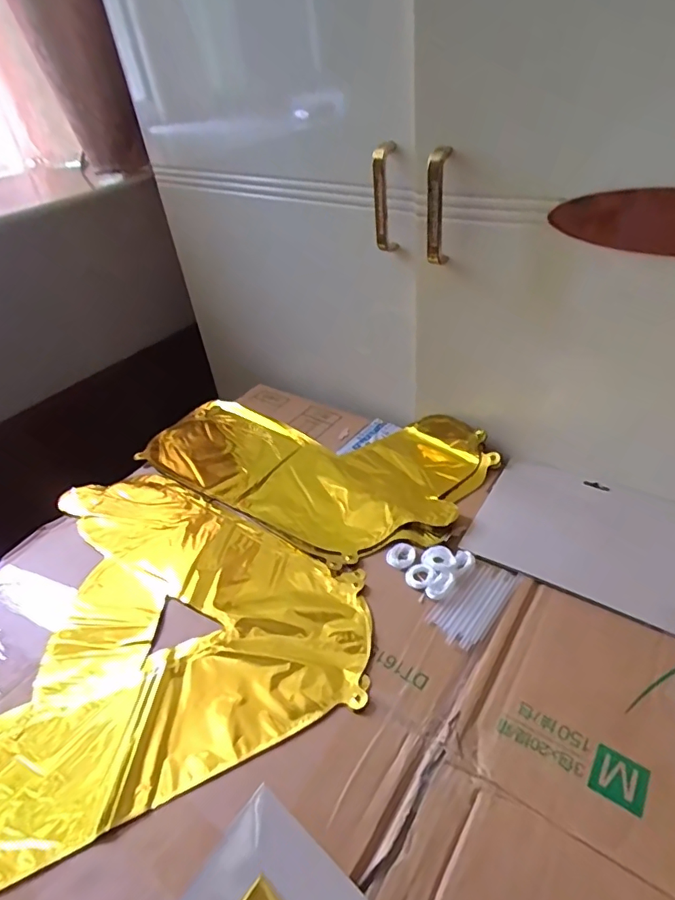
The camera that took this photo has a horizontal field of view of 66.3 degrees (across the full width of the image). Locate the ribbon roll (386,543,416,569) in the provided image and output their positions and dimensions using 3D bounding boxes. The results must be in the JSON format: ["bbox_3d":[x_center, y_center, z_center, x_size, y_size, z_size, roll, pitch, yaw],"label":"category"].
[{"bbox_3d":[0.063,0.103,0.505,0.029,0.005,0.026,-29,44,-26],"label":"ribbon roll"}]

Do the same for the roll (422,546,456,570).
[{"bbox_3d":[0.097,0.104,0.495,0.030,0.010,0.028,-4,39,3],"label":"roll"}]

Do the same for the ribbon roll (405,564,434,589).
[{"bbox_3d":[0.077,0.118,0.484,0.027,0.006,0.025,-4,39,3],"label":"ribbon roll"}]

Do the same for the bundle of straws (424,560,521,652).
[{"bbox_3d":[0.122,0.134,0.460,0.047,0.007,0.089,26,49,34],"label":"bundle of straws"}]

